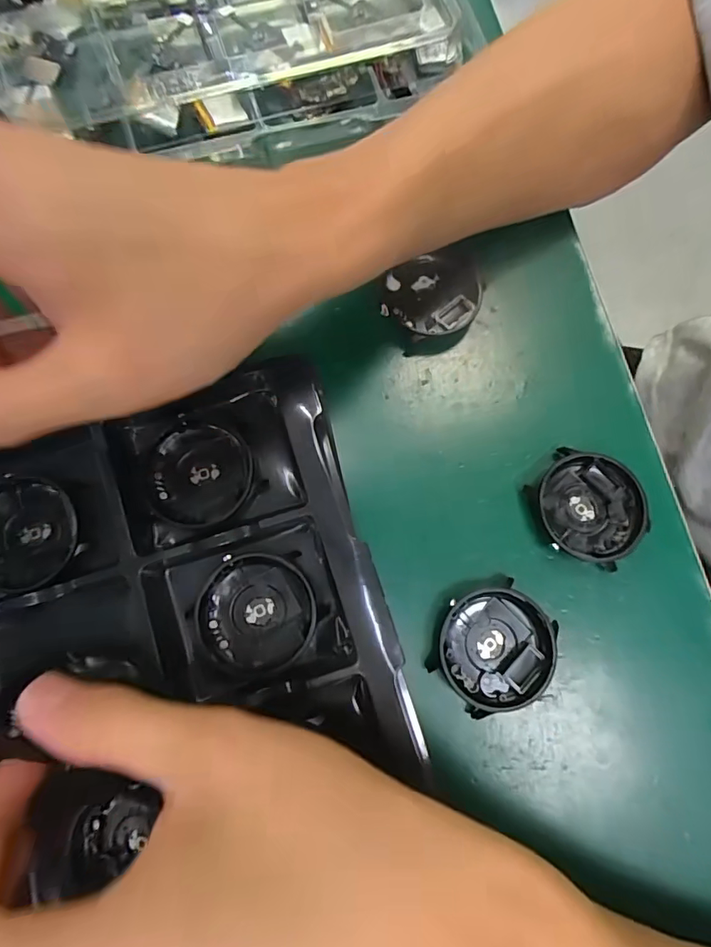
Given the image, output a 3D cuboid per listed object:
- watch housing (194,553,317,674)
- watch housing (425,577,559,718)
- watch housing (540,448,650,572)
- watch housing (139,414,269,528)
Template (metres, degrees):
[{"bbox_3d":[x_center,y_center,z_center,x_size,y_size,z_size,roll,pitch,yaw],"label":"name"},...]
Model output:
[{"bbox_3d":[-0.038,0.054,0.184,0.043,0.010,0.043,0,77,-1],"label":"watch housing"},{"bbox_3d":[0.054,0.069,0.189,0.048,0.011,0.043,-44,82,-10],"label":"watch housing"},{"bbox_3d":[0.099,0.015,0.203,0.043,0.010,0.043,21,77,3],"label":"watch housing"},{"bbox_3d":[-0.063,-0.002,0.194,0.044,0.010,0.045,0,77,-1],"label":"watch housing"}]

